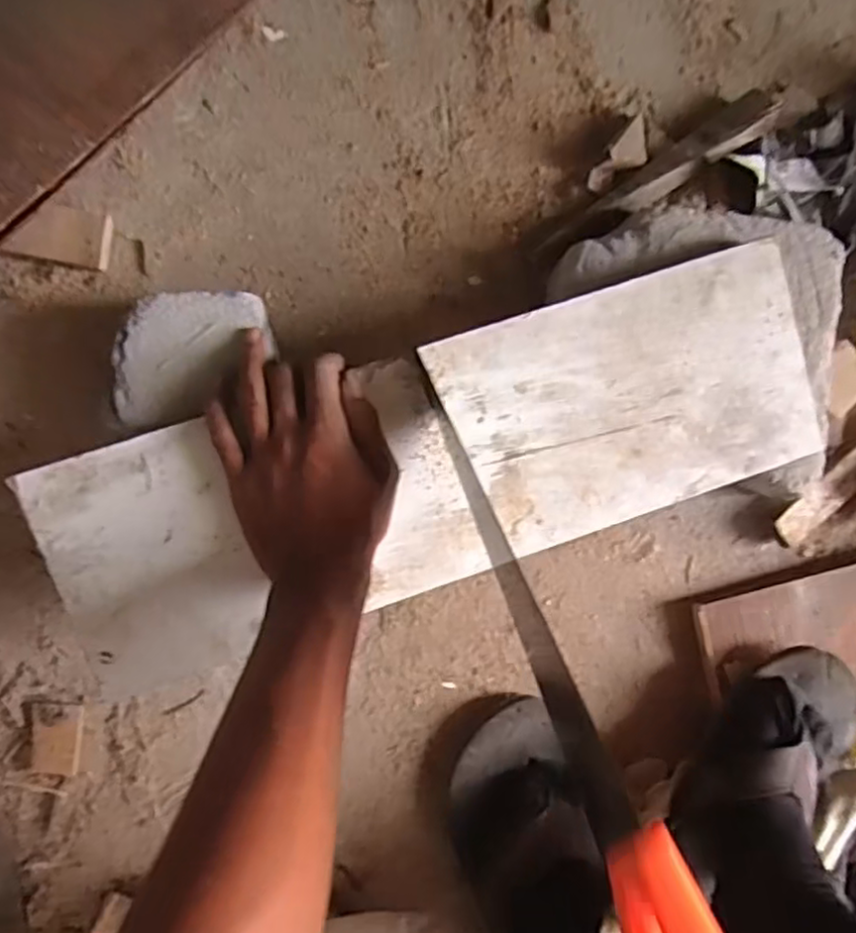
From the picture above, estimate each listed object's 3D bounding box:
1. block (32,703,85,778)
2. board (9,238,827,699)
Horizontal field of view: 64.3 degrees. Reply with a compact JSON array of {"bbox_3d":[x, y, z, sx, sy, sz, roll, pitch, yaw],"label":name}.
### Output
[{"bbox_3d":[-0.267,0.196,0.491,0.032,0.009,0.051,7,95,-8],"label":"block"},{"bbox_3d":[0.013,-0.001,0.431,0.491,0.010,0.147,-18,98,-5],"label":"board"}]

